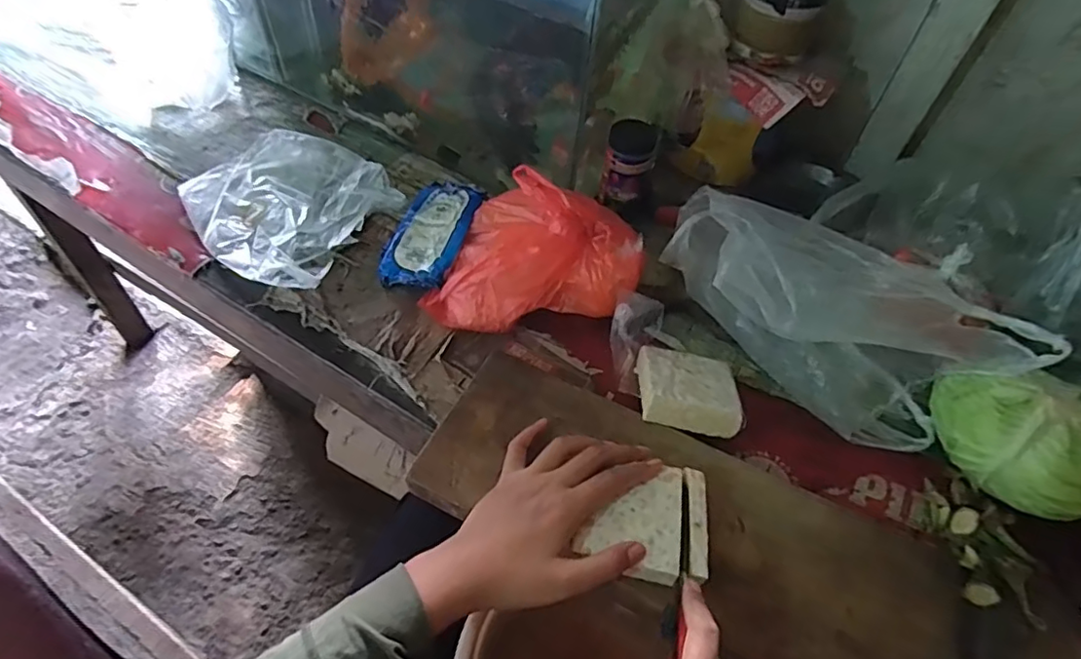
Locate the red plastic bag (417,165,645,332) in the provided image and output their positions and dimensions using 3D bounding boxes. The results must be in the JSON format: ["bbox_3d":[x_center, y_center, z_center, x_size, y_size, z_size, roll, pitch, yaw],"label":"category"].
[{"bbox_3d":[-0.007,-0.079,0.594,0.197,0.123,0.120,4,51,-2],"label":"red plastic bag"}]

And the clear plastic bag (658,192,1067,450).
[{"bbox_3d":[0.269,-0.019,0.568,0.119,0.109,0.320,-36,63,-29],"label":"clear plastic bag"}]

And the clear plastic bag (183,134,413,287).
[{"bbox_3d":[-0.290,-0.147,0.680,0.219,0.030,0.200,30,55,18],"label":"clear plastic bag"}]

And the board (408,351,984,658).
[{"bbox_3d":[0.121,0.161,0.466,0.439,0.027,0.157,22,53,11],"label":"board"}]

